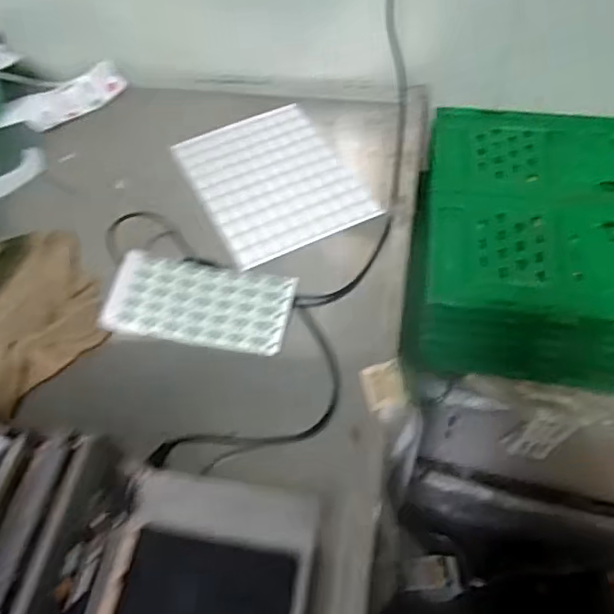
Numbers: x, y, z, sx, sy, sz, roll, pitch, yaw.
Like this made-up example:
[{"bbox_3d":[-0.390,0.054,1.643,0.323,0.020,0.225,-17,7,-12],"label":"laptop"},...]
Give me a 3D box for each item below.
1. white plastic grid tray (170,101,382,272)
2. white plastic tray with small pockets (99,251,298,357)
[{"bbox_3d":[-0.050,-0.185,0.908,0.207,0.017,0.273,-23,54,-14],"label":"white plastic grid tray"},{"bbox_3d":[-0.129,-0.008,0.774,0.220,0.017,0.118,9,57,5],"label":"white plastic tray with small pockets"}]

